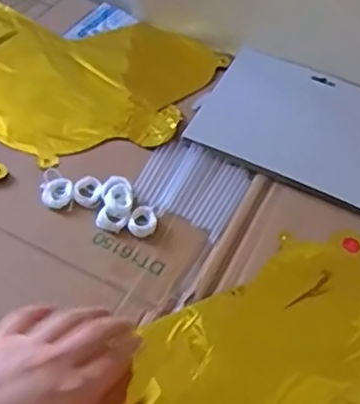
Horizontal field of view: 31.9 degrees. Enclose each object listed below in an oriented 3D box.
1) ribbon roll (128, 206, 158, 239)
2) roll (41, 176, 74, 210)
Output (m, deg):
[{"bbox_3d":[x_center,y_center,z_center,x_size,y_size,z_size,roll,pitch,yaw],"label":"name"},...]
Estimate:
[{"bbox_3d":[-0.030,0.016,0.524,0.023,0.006,0.030,9,53,1],"label":"ribbon roll"},{"bbox_3d":[-0.104,-0.008,0.535,0.026,0.005,0.031,-7,54,-11],"label":"roll"}]

